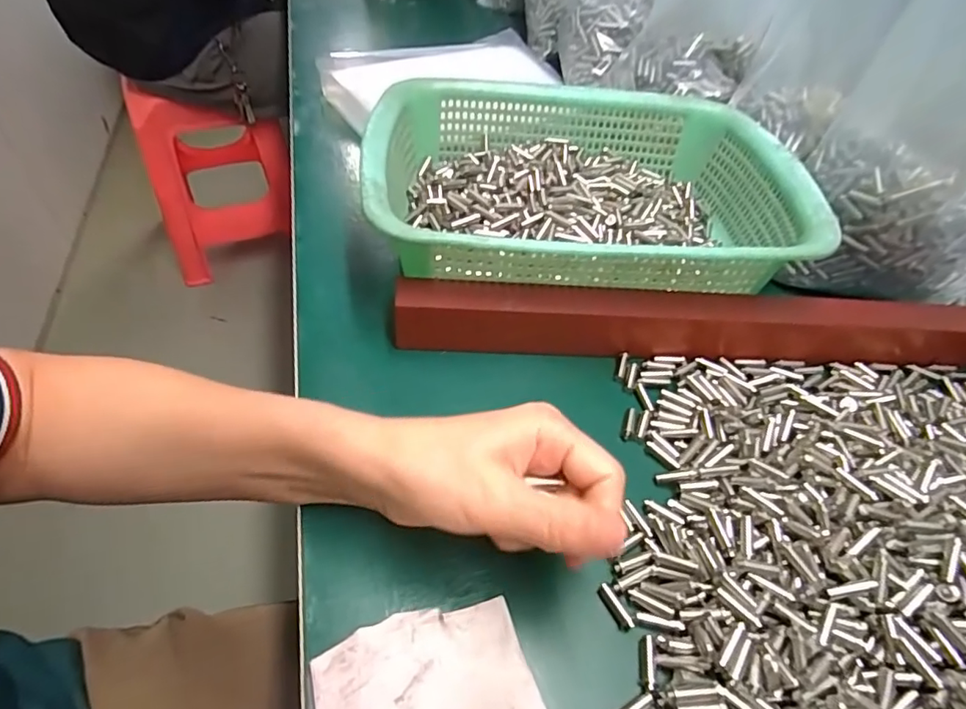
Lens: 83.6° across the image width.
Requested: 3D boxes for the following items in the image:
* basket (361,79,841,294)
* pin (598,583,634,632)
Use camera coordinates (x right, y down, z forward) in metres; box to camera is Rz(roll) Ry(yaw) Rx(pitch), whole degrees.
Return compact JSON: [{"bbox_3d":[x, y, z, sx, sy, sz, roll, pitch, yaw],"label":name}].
[{"bbox_3d":[0.069,-0.121,0.394,0.286,0.068,0.216,1,50,-5],"label":"basket"},{"bbox_3d":[0.060,0.113,0.243,0.006,0.004,0.020,-20,55,-21],"label":"pin"}]

